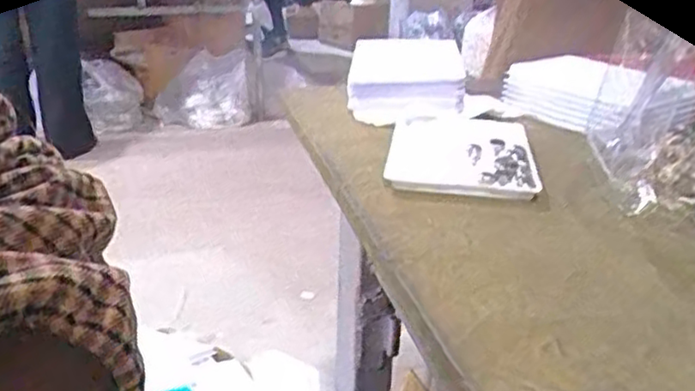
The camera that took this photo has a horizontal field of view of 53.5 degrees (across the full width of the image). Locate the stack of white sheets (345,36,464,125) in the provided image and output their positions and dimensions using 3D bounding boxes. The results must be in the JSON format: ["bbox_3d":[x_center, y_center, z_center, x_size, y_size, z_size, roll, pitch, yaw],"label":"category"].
[{"bbox_3d":[0.048,-0.094,0.570,0.092,0.028,0.104,-2,52,9],"label":"stack of white sheets"}]

